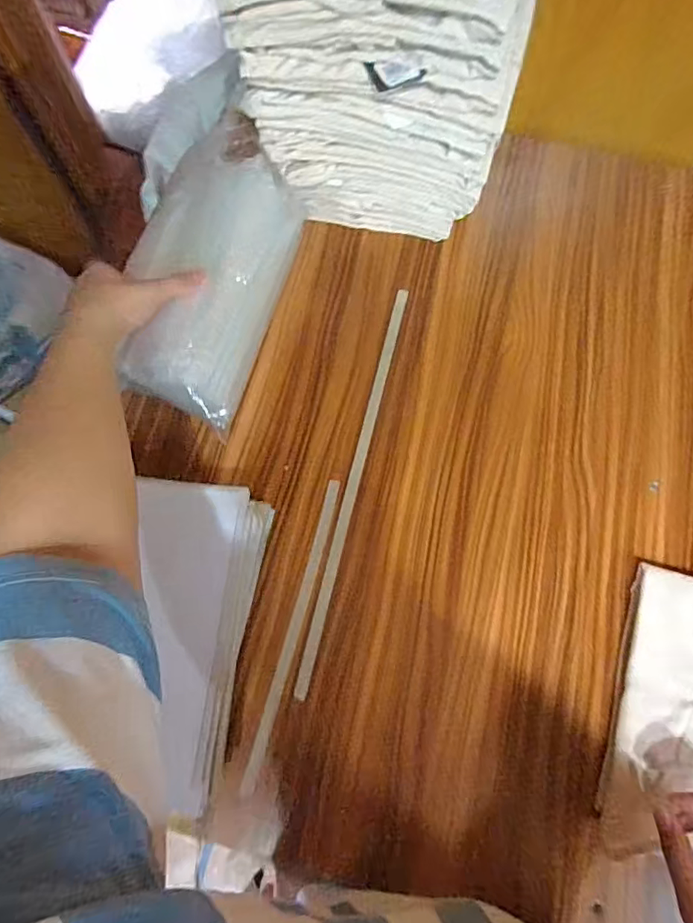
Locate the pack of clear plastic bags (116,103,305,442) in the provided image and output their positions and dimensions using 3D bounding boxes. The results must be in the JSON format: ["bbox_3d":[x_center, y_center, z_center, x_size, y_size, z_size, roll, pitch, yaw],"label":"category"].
[{"bbox_3d":[-0.145,-0.208,0.576,0.149,0.074,0.333,7,76,2],"label":"pack of clear plastic bags"}]

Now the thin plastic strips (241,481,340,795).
[{"bbox_3d":[-0.054,0.169,0.547,0.014,0.009,0.313,14,75,4],"label":"thin plastic strips"}]

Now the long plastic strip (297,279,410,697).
[{"bbox_3d":[0.013,0.013,0.598,0.016,0.005,0.479,13,74,4],"label":"long plastic strip"}]

